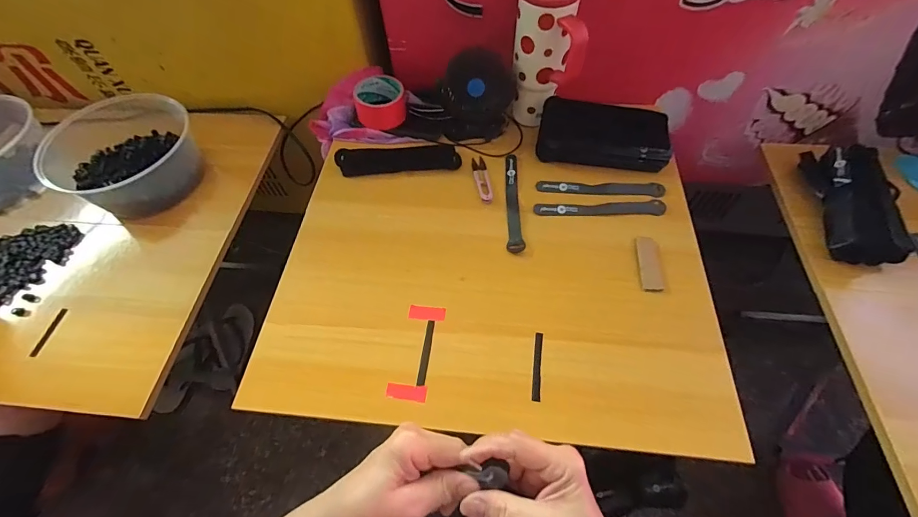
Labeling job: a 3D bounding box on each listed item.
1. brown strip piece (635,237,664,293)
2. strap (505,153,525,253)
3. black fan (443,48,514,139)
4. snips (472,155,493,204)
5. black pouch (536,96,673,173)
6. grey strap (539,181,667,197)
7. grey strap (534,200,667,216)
[{"bbox_3d":[0.266,0.007,0.536,0.032,0.005,0.088,6,59,5],"label":"brown strip piece"},{"bbox_3d":[0.084,-0.093,0.605,0.024,0.008,0.198,0,59,1],"label":"strap"},{"bbox_3d":[0.032,-0.270,0.643,0.116,0.120,0.062,0,59,1],"label":"black fan"},{"bbox_3d":[0.039,-0.131,0.631,0.022,0.010,0.103,-8,59,-3],"label":"snips"},{"bbox_3d":[0.233,-0.196,0.622,0.206,0.076,0.069,12,60,9],"label":"black pouch"},{"bbox_3d":[0.224,-0.112,0.613,0.195,0.006,0.030,4,52,6],"label":"grey strap"},{"bbox_3d":[0.214,-0.076,0.588,0.191,0.011,0.025,2,59,2],"label":"grey strap"}]

